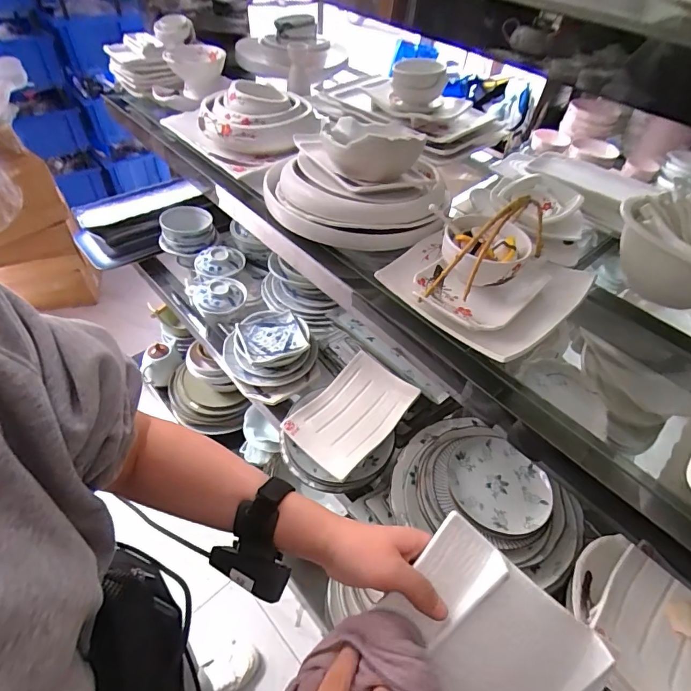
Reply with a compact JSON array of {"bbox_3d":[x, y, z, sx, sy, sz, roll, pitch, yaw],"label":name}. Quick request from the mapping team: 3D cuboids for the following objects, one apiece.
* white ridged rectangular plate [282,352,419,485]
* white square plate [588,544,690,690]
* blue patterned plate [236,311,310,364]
[{"bbox_3d":[0.012,0.110,0.743,0.146,0.042,0.211,36,55,25],"label":"white ridged rectangular plate"},{"bbox_3d":[0.357,0.333,0.480,0.157,0.019,0.139,-34,59,-30],"label":"white square plate"},{"bbox_3d":[-0.152,-0.016,0.896,0.124,0.016,0.118,-20,52,-15],"label":"blue patterned plate"}]

